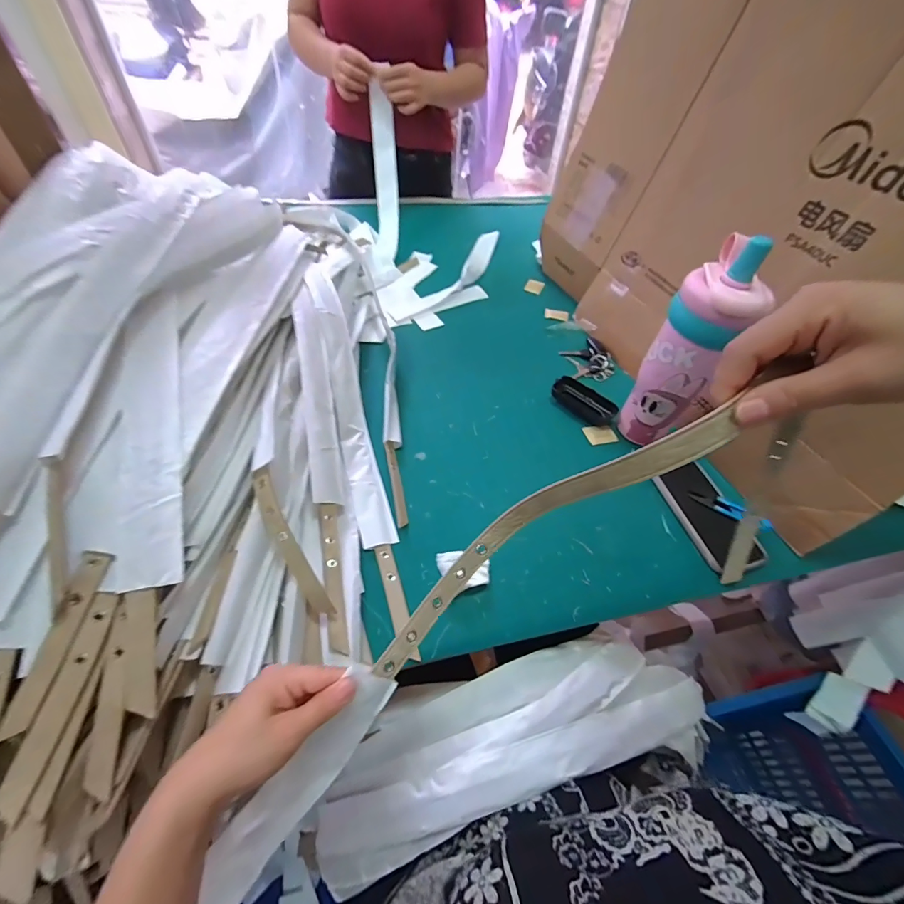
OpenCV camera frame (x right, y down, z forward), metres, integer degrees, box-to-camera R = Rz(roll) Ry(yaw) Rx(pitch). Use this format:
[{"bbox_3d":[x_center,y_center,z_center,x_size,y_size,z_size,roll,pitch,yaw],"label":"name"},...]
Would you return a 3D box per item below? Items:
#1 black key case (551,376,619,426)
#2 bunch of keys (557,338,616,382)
[{"bbox_3d":[0.219,-0.084,0.682,0.054,0.023,0.106,-35,62,-28],"label":"black key case"},{"bbox_3d":[0.253,-0.178,0.767,0.084,0.017,0.112,-6,53,-10],"label":"bunch of keys"}]

